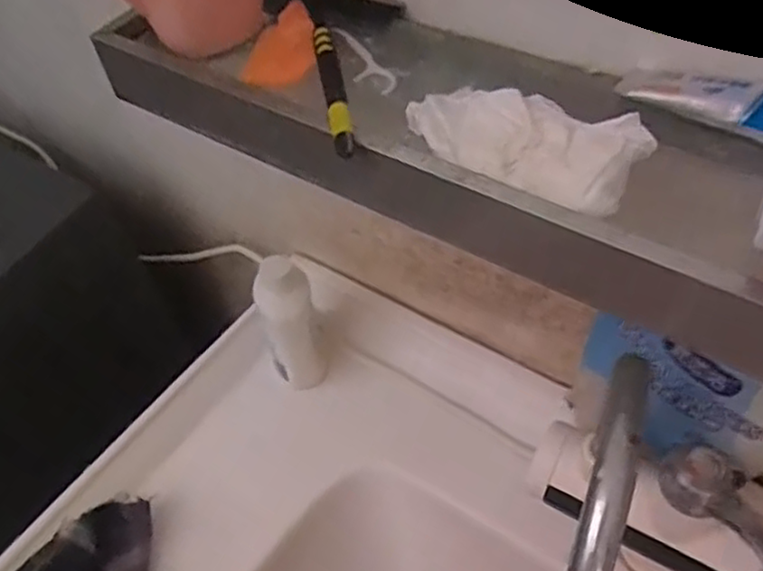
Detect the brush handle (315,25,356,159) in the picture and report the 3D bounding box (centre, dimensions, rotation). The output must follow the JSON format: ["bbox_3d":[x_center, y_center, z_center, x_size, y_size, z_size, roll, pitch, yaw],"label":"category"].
[{"bbox_3d":[-0.024,-0.100,0.350,0.010,0.008,0.101,-10,50,-2],"label":"brush handle"}]

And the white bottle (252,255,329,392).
[{"bbox_3d":[-0.078,0.038,0.608,0.048,0.135,0.054,-16,50,-7],"label":"white bottle"}]

